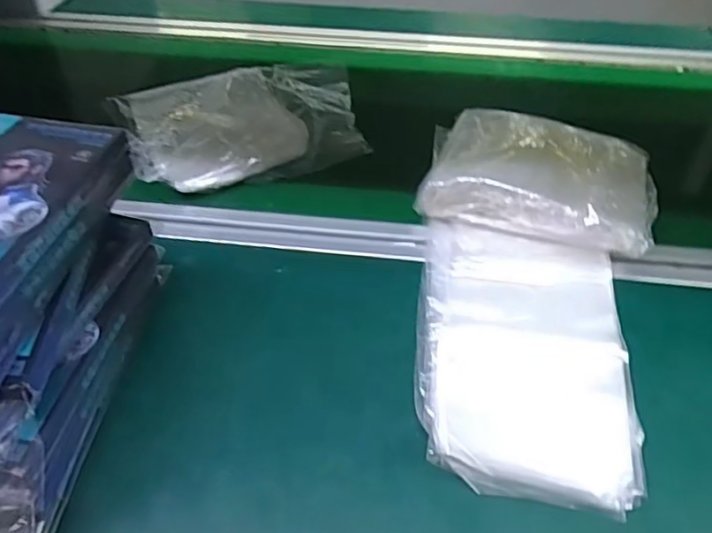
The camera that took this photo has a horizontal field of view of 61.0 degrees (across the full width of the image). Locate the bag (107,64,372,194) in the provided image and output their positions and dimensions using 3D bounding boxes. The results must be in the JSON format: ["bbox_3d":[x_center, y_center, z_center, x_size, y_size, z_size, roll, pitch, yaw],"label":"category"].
[{"bbox_3d":[-0.106,-0.136,0.564,0.209,0.067,0.154,-13,49,-12],"label":"bag"}]

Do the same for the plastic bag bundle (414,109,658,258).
[{"bbox_3d":[0.155,-0.078,0.505,0.175,0.042,0.135,17,50,15],"label":"plastic bag bundle"}]

